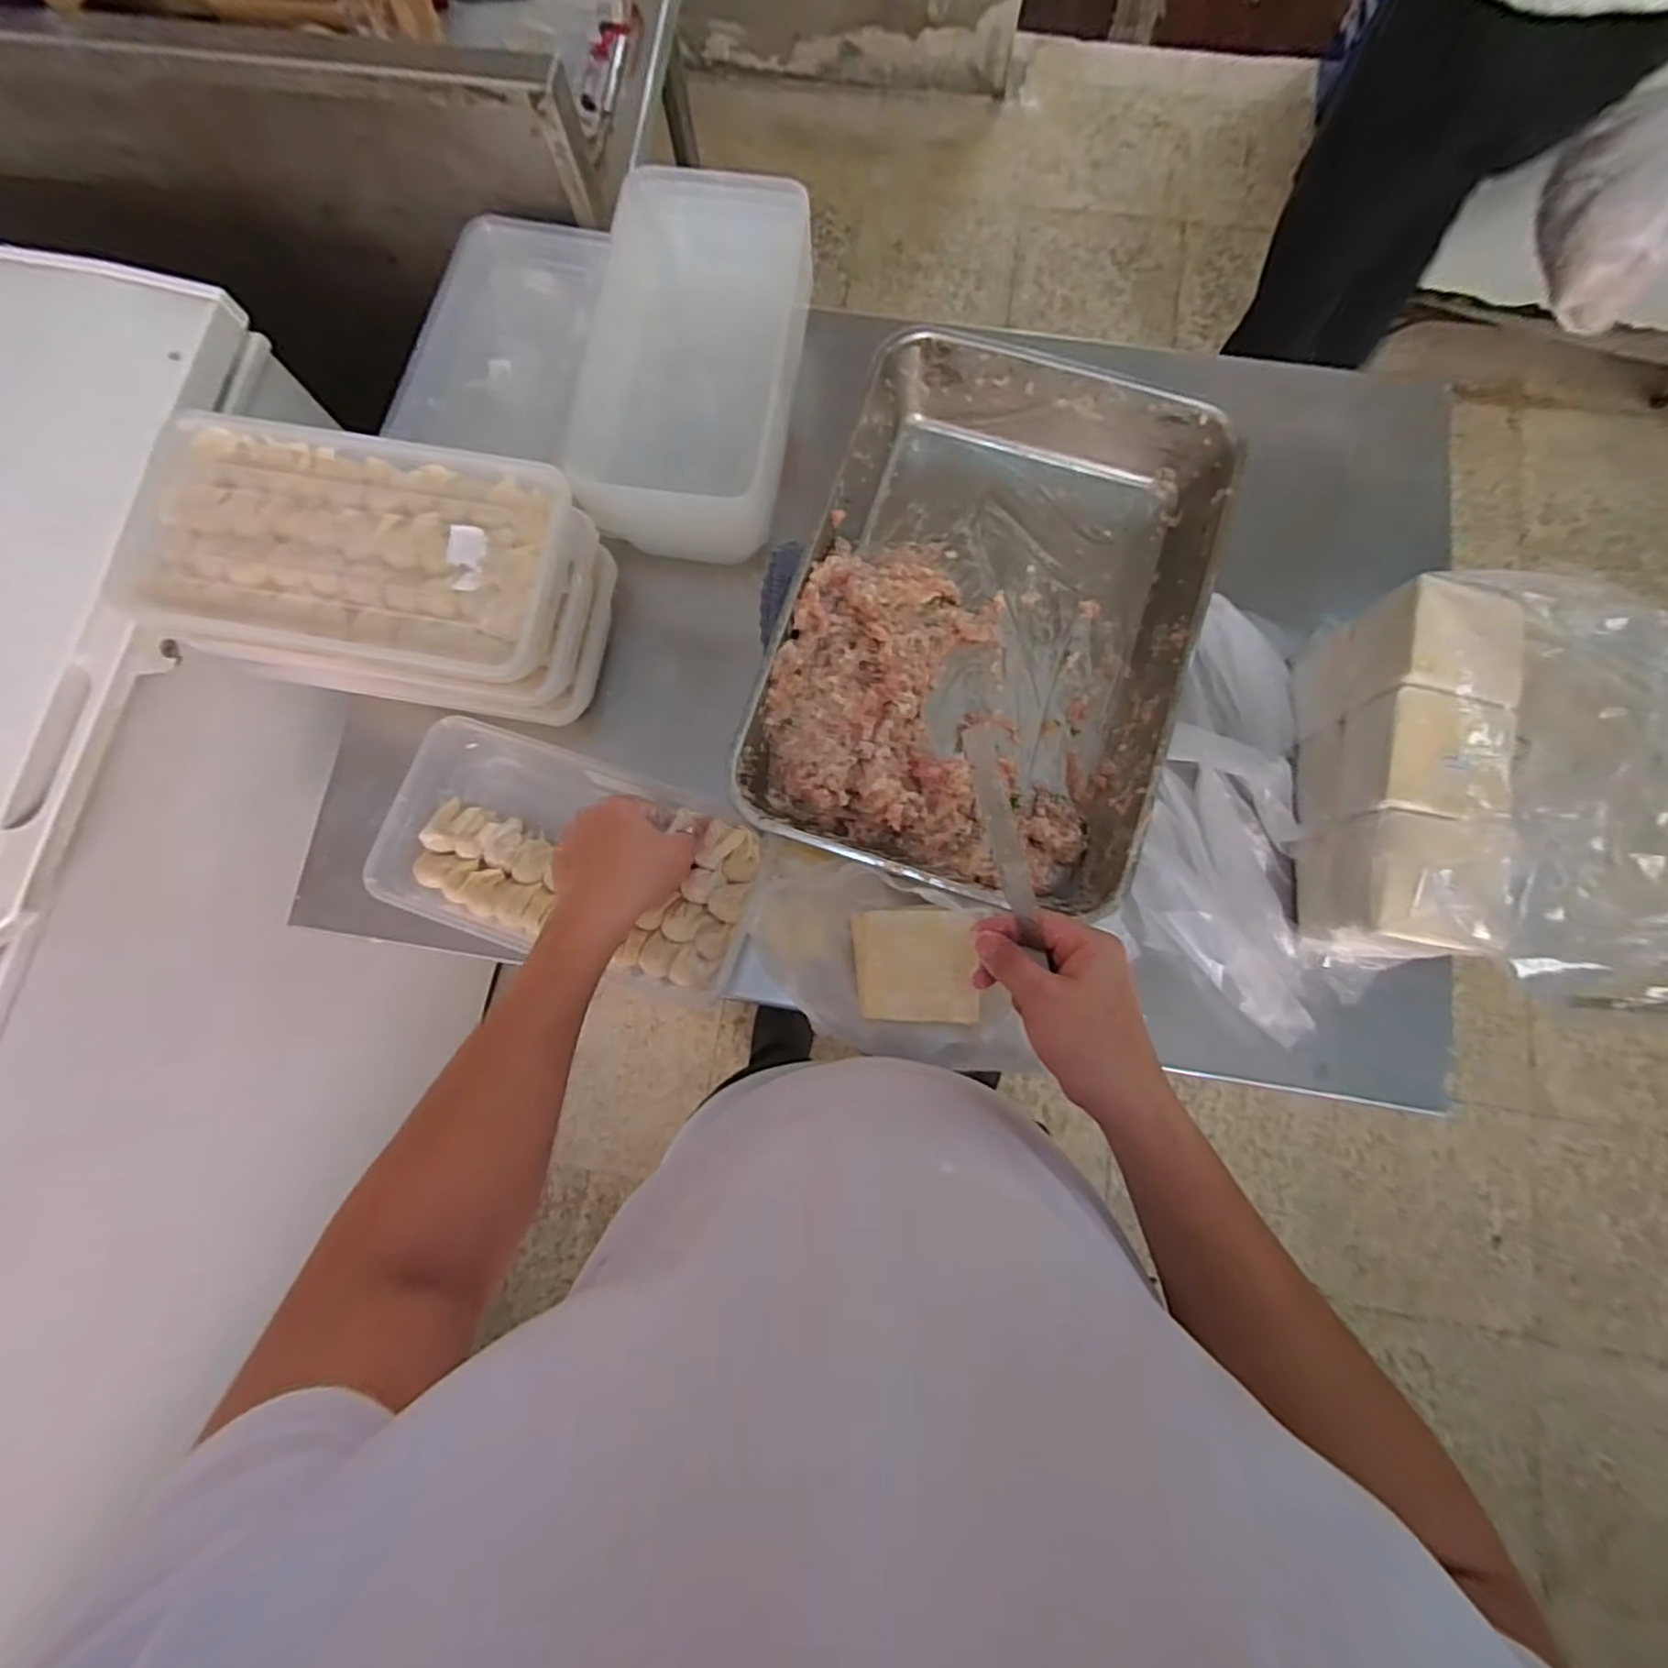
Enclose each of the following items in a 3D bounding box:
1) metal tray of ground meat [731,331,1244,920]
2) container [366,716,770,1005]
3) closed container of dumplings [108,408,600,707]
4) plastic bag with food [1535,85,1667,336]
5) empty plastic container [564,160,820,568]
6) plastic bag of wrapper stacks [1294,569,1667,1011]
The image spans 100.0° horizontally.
[{"bbox_3d":[0.131,-0.184,0.624,0.333,0.085,0.471,18,81,4],"label":"metal tray of ground meat"},{"bbox_3d":[-0.226,0.026,0.636,0.320,0.079,0.177,18,81,4],"label":"container"},{"bbox_3d":[-0.373,-0.219,0.557,0.331,0.068,0.178,11,80,3],"label":"closed container of dumplings"},{"bbox_3d":[1.102,-0.891,0.960,0.071,0.209,0.260,2,80,1],"label":"plastic bag with food"},{"bbox_3d":[-0.127,-0.426,0.636,0.179,0.085,0.332,7,80,2],"label":"empty plastic container"},{"bbox_3d":[0.504,-0.033,0.505,0.215,0.190,0.289,7,80,2],"label":"plastic bag of wrapper stacks"}]

